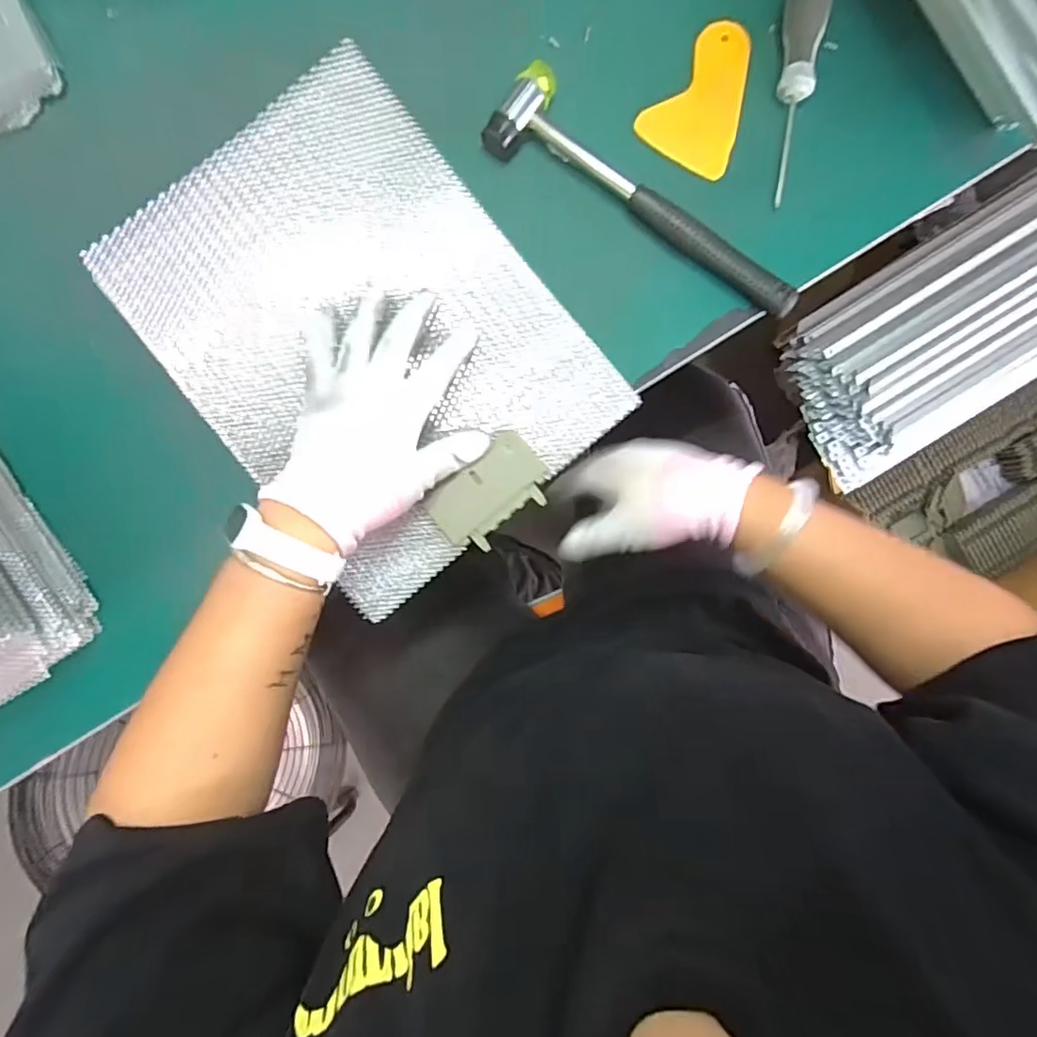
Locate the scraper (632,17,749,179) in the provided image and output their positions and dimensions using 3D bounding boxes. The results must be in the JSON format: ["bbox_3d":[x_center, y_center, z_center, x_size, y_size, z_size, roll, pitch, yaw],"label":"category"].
[{"bbox_3d":[0.139,-0.298,0.399,0.071,0.005,0.094,40,97,4],"label":"scraper"}]

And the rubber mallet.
[{"bbox_3d":[0.094,-0.228,0.390,0.242,0.022,0.057,32,91,2],"label":"rubber mallet"}]

